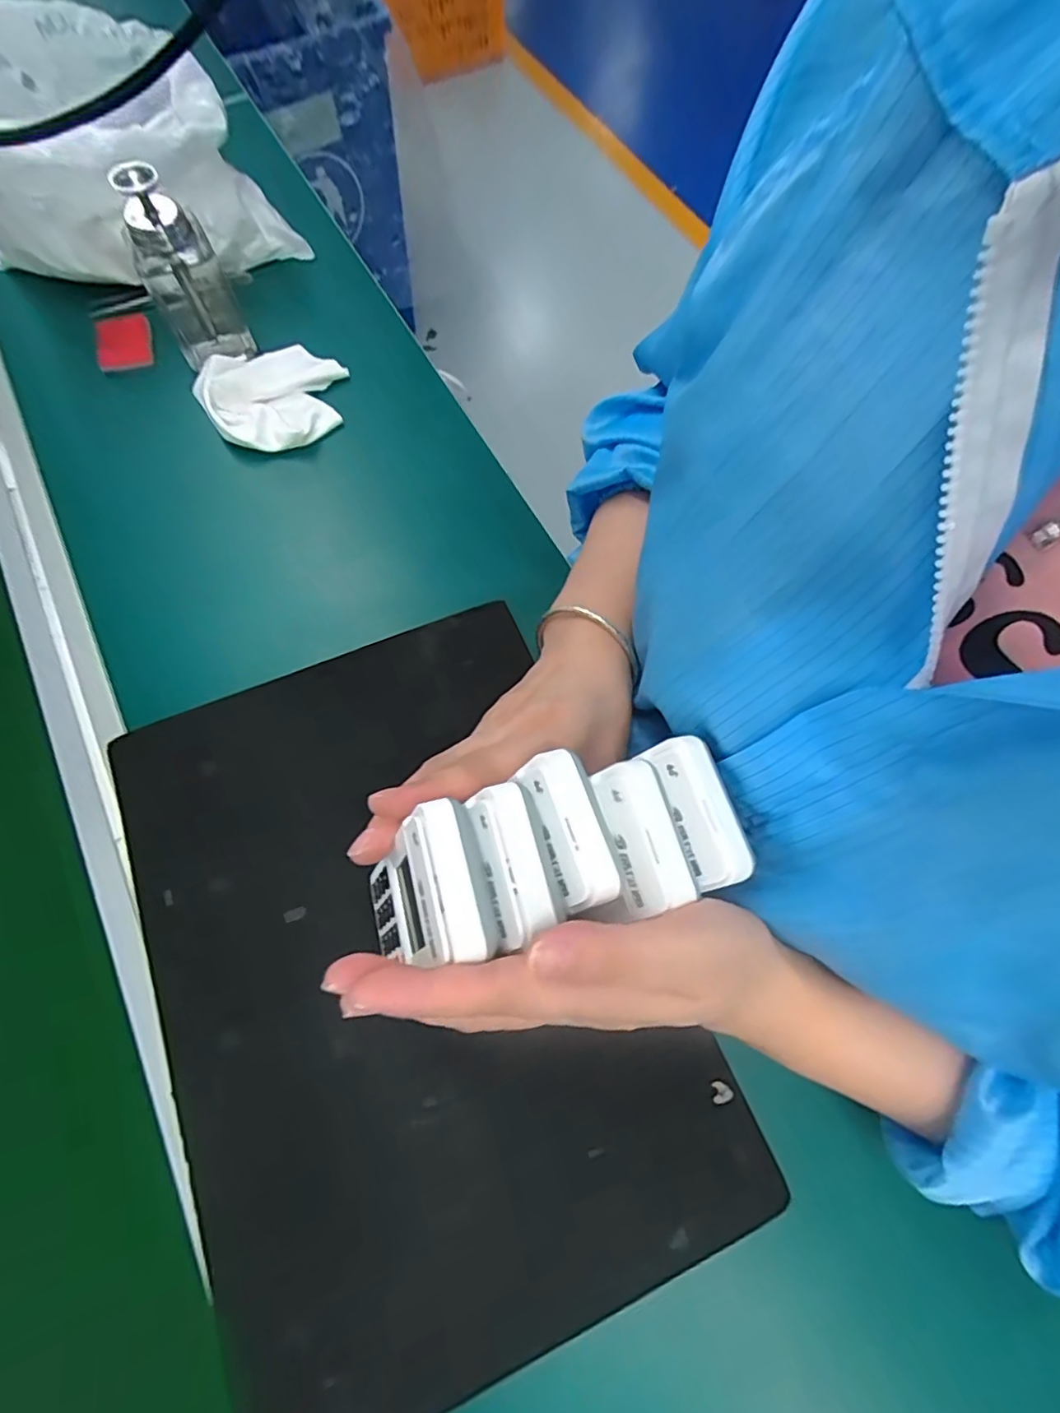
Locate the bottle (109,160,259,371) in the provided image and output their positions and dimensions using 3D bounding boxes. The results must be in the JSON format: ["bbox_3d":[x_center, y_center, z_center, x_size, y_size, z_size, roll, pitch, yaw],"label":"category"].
[{"bbox_3d":[-0.255,-0.324,0.431,0.056,0.115,0.068,-23,70,-13],"label":"bottle"}]

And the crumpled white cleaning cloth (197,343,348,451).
[{"bbox_3d":[-0.189,-0.237,0.451,0.105,0.034,0.084,-36,73,-17],"label":"crumpled white cleaning cloth"}]

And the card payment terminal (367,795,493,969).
[{"bbox_3d":[-0.048,0.079,0.245,0.016,0.086,0.054,-1,64,-31],"label":"card payment terminal"}]

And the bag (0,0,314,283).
[{"bbox_3d":[-0.320,-0.409,0.455,0.198,0.153,0.180,24,67,7],"label":"bag"}]

